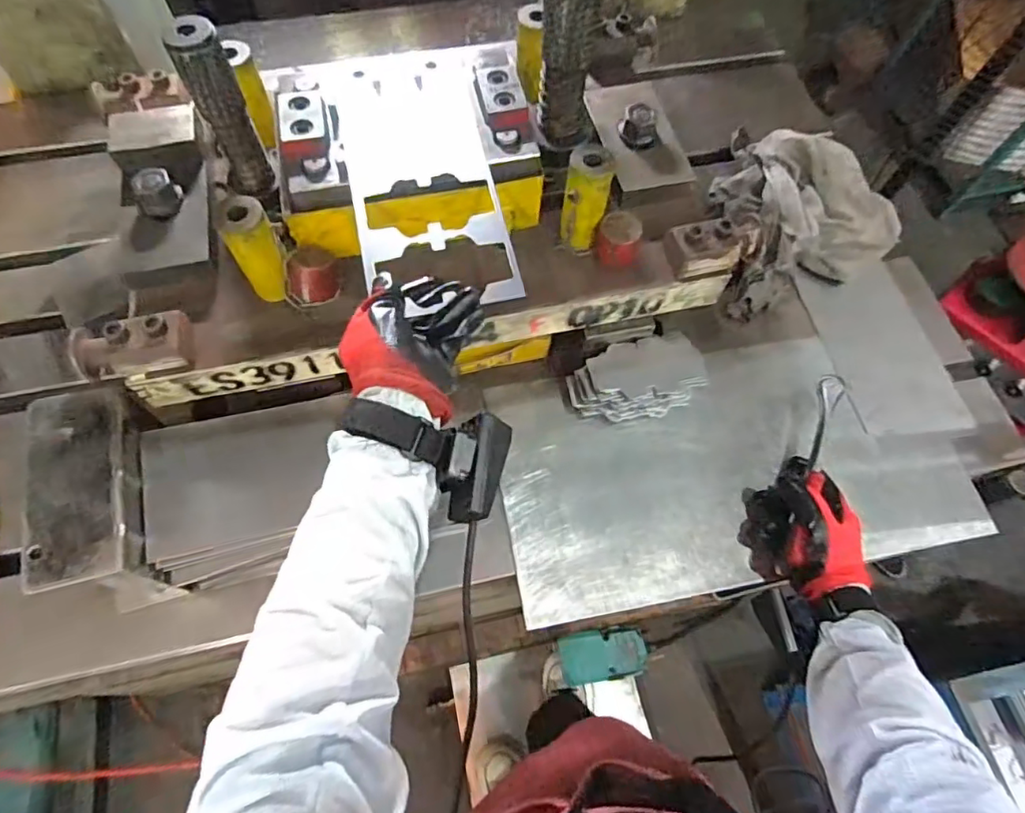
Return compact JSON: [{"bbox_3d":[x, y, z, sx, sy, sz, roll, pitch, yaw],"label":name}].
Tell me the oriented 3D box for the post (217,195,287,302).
[{"bbox_3d":[-0.220,-0.135,0.507,0.040,0.084,0.043,-25,68,-13],"label":"post"}]

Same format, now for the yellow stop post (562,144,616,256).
[{"bbox_3d":[0.068,-0.189,0.543,0.039,0.100,0.030,12,65,4],"label":"yellow stop post"}]

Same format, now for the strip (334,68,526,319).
[{"bbox_3d":[-0.079,-0.197,0.510,0.122,0.006,0.268,-11,66,-7],"label":"strip"}]

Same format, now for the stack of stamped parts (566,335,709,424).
[{"bbox_3d":[0.134,-0.026,0.636,0.140,0.067,0.073,-15,66,-9],"label":"stack of stamped parts"}]

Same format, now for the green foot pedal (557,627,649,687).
[{"bbox_3d":[0.188,0.515,1.214,0.189,0.054,0.097,-6,65,-4],"label":"green foot pedal"}]

